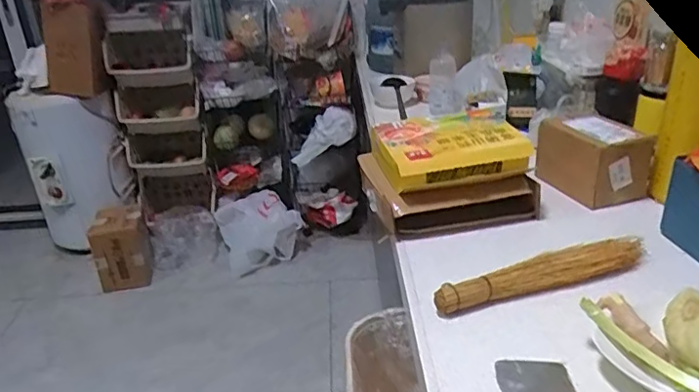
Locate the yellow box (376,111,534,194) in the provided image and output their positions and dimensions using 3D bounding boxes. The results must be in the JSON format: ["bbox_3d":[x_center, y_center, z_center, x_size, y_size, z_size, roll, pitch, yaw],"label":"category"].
[{"bbox_3d":[0.180,-0.088,1.017,0.259,0.068,0.179,-7,26,-8],"label":"yellow box"}]

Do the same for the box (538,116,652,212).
[{"bbox_3d":[0.464,-0.079,1.075,0.132,0.129,0.189,-9,26,-12],"label":"box"}]

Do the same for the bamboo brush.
[{"bbox_3d":[0.281,0.111,0.804,0.349,0.036,0.052,-11,27,-17],"label":"bamboo brush"}]

